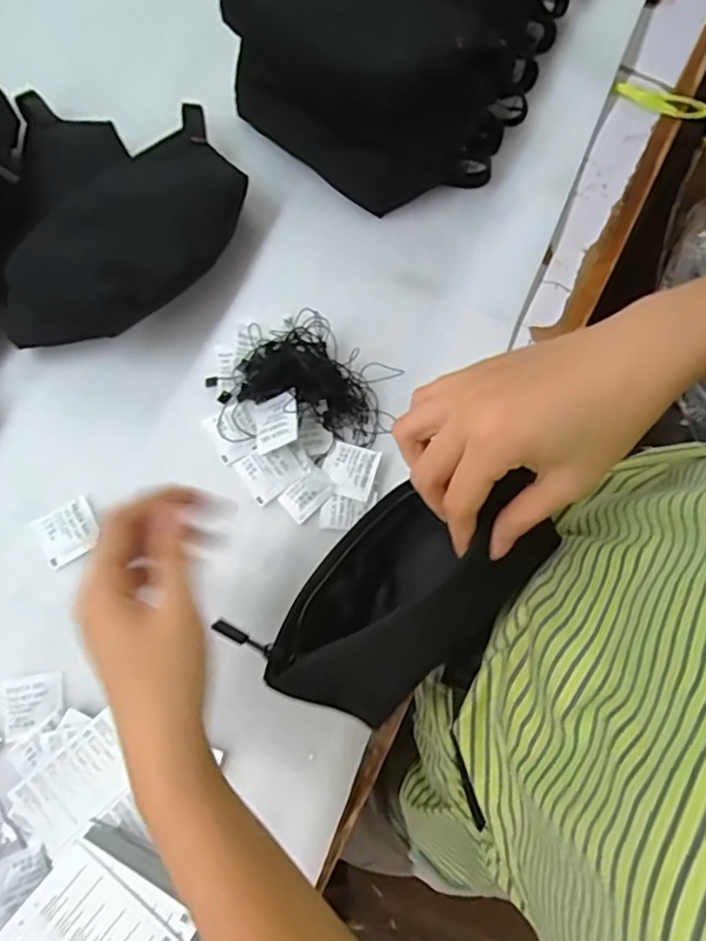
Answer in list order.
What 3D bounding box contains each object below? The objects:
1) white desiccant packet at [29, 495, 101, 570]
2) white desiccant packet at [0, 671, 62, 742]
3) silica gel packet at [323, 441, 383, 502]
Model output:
[{"bbox_3d":[-0.209,0.046,0.430,0.042,0.008,0.039,-30,82,-7],"label":"white desiccant packet"},{"bbox_3d":[-0.224,0.163,0.407,0.041,0.004,0.039,-13,80,-5],"label":"white desiccant packet"},{"bbox_3d":[-0.003,0.000,0.437,0.039,0.006,0.040,18,79,1],"label":"silica gel packet"}]

